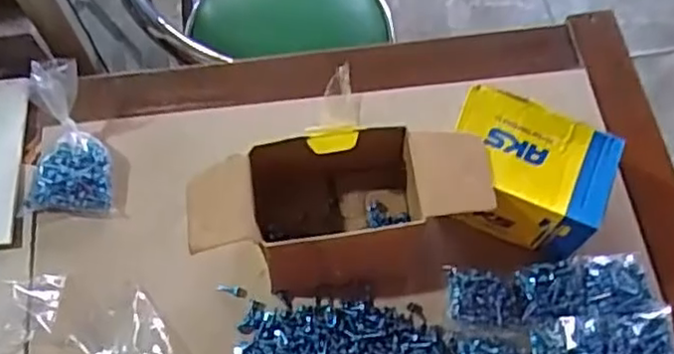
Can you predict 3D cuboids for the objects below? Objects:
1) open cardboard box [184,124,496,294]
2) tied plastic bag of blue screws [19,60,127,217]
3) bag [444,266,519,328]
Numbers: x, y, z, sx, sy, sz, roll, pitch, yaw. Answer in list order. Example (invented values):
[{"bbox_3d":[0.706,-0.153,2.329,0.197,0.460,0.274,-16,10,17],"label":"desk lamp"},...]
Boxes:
[{"bbox_3d":[0.004,0.036,0.617,0.259,0.098,0.121,-7,66,-3],"label":"open cardboard box"},{"bbox_3d":[-0.277,-0.036,0.667,0.086,0.029,0.159,-9,89,-4],"label":"tied plastic bag of blue screws"},{"bbox_3d":[0.137,0.115,0.627,0.065,0.023,0.051,5,66,2],"label":"bag"}]

